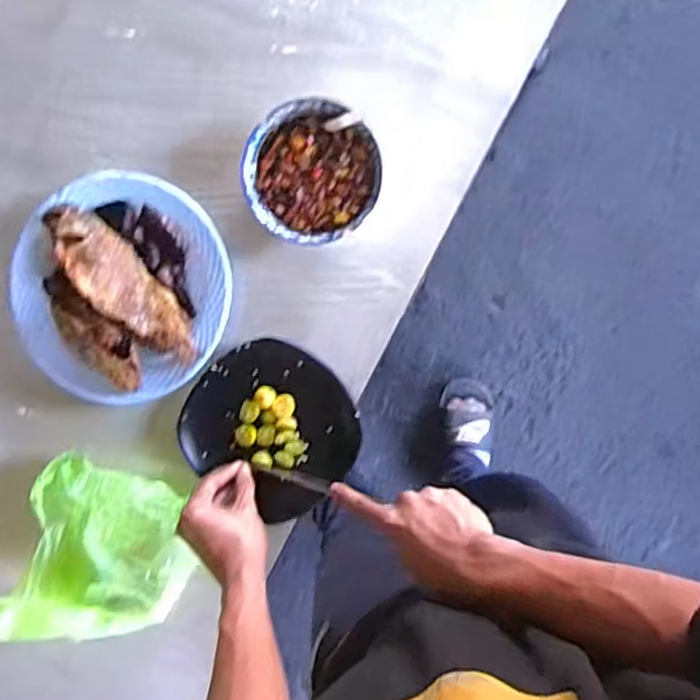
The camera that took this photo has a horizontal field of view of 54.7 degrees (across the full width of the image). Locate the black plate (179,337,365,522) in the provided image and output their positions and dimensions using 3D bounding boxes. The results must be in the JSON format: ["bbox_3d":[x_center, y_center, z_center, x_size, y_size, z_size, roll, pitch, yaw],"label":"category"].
[{"bbox_3d":[-0.090,0.088,0.786,0.193,0.027,0.175,34,95,2],"label":"black plate"}]

